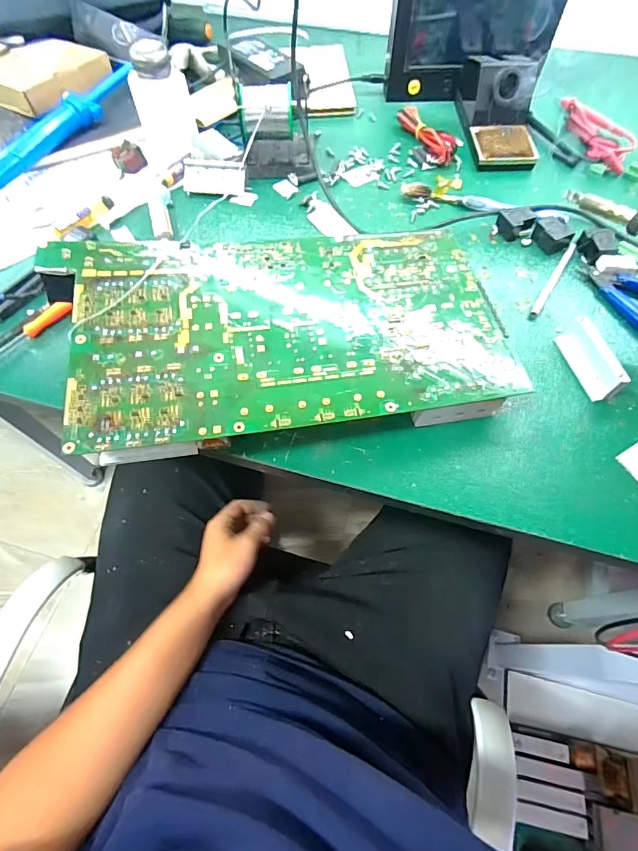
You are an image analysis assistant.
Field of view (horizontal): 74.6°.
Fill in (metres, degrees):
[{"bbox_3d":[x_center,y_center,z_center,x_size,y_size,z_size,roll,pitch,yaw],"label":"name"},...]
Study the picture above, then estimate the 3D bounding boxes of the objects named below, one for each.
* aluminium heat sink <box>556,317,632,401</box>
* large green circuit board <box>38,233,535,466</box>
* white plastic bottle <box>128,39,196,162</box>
[{"bbox_3d":[0.229,-0.056,0.354,0.013,0.034,0.067,-11,63,-6],"label":"aluminium heat sink"},{"bbox_3d":[-0.028,-0.080,0.350,0.348,0.029,0.191,-7,63,-8],"label":"large green circuit board"},{"bbox_3d":[-0.181,-0.374,0.484,0.063,0.095,0.052,-17,64,-9],"label":"white plastic bottle"}]

